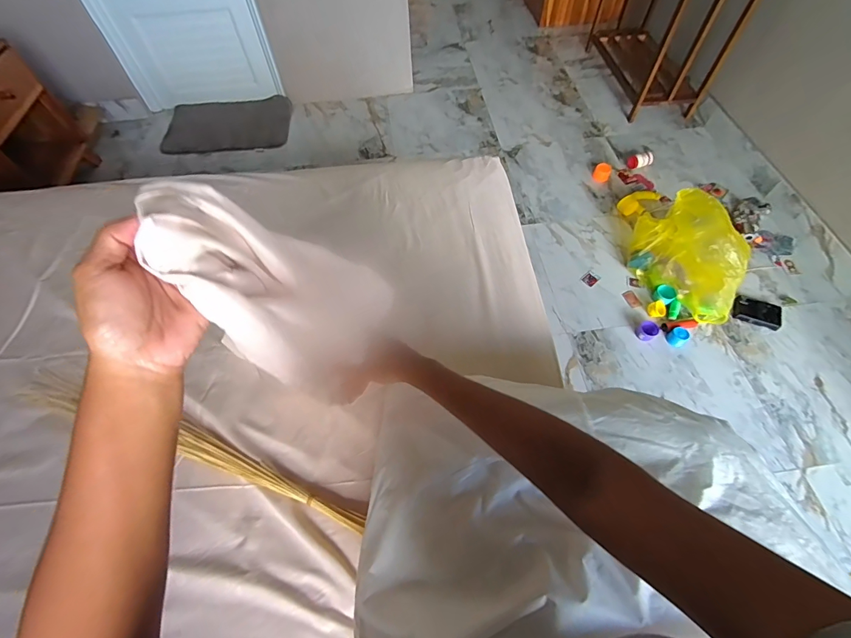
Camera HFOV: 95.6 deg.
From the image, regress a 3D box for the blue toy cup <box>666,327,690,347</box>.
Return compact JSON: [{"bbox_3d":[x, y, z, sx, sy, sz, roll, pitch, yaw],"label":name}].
[{"bbox_3d":[0.807,0.056,1.233,0.056,0.041,0.055,-34,64,-18],"label":"blue toy cup"}]

